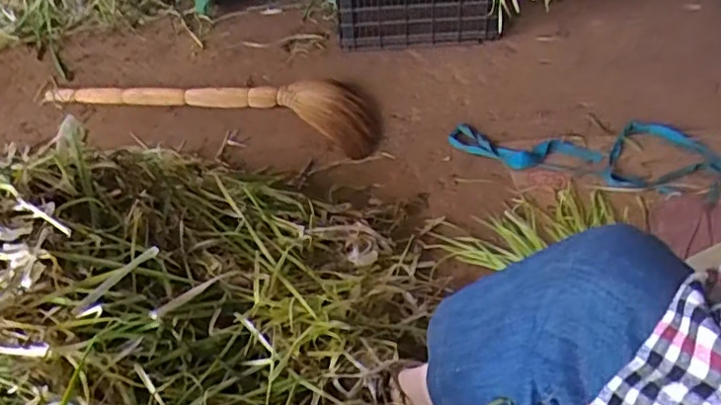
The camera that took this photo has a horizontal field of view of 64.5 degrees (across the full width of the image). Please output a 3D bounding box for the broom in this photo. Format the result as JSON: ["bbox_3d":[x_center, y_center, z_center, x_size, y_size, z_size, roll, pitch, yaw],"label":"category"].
[{"bbox_3d":[-0.379,-0.258,1.393,0.888,0.109,0.192,13,43,20],"label":"broom"}]

